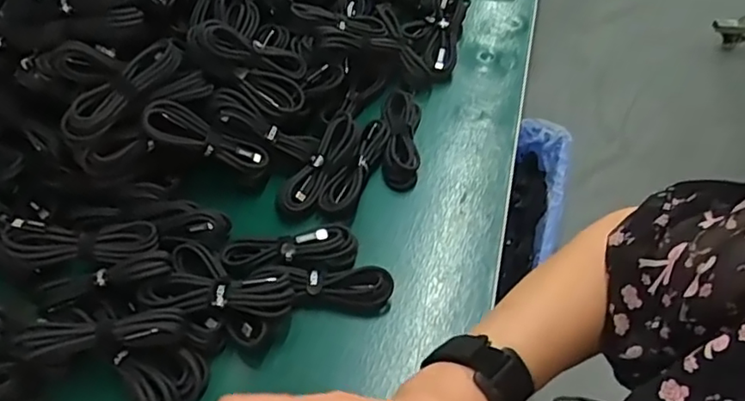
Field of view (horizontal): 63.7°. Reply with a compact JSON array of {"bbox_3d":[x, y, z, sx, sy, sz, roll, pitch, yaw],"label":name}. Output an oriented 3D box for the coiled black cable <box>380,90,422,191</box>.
[{"bbox_3d":[0.029,-0.065,0.591,0.036,0.032,0.119,4,50,2],"label":"coiled black cable"}]

